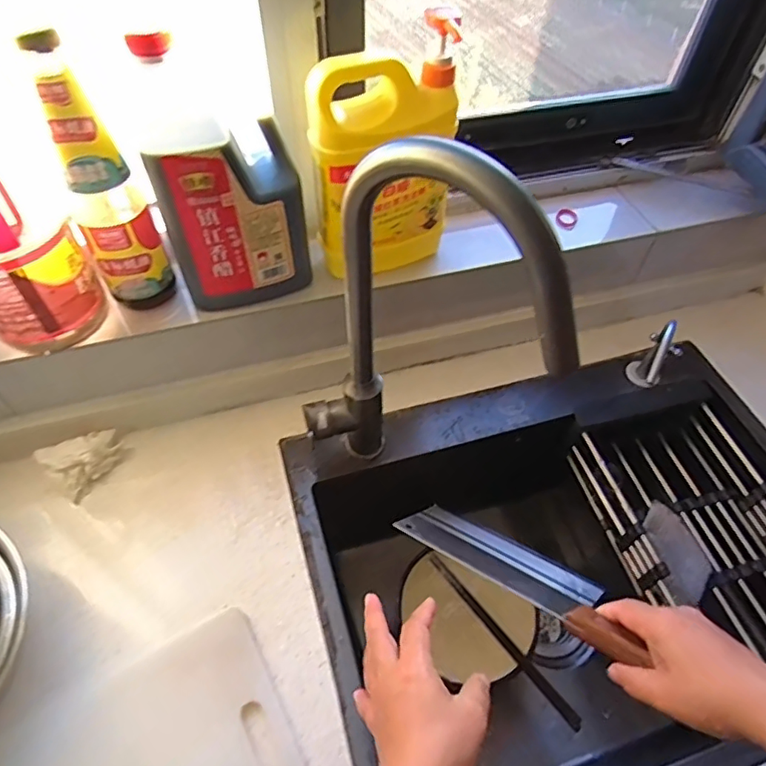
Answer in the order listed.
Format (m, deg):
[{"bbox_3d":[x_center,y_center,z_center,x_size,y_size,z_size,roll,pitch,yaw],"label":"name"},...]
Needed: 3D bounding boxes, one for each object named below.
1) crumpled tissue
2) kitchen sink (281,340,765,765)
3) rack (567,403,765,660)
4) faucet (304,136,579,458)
[{"bbox_3d":[-0.337,0.084,0.628,0.062,0.031,0.077,38,61,23],"label":"crumpled tissue"},{"bbox_3d":[0.220,0.241,0.703,0.590,0.244,0.453,-14,55,-11],"label":"kitchen sink"},{"bbox_3d":[0.382,0.183,0.668,0.188,0.068,0.310,-13,55,-10],"label":"rack"},{"bbox_3d":[0.028,-0.008,0.481,0.225,0.408,0.060,19,56,12],"label":"faucet"}]

